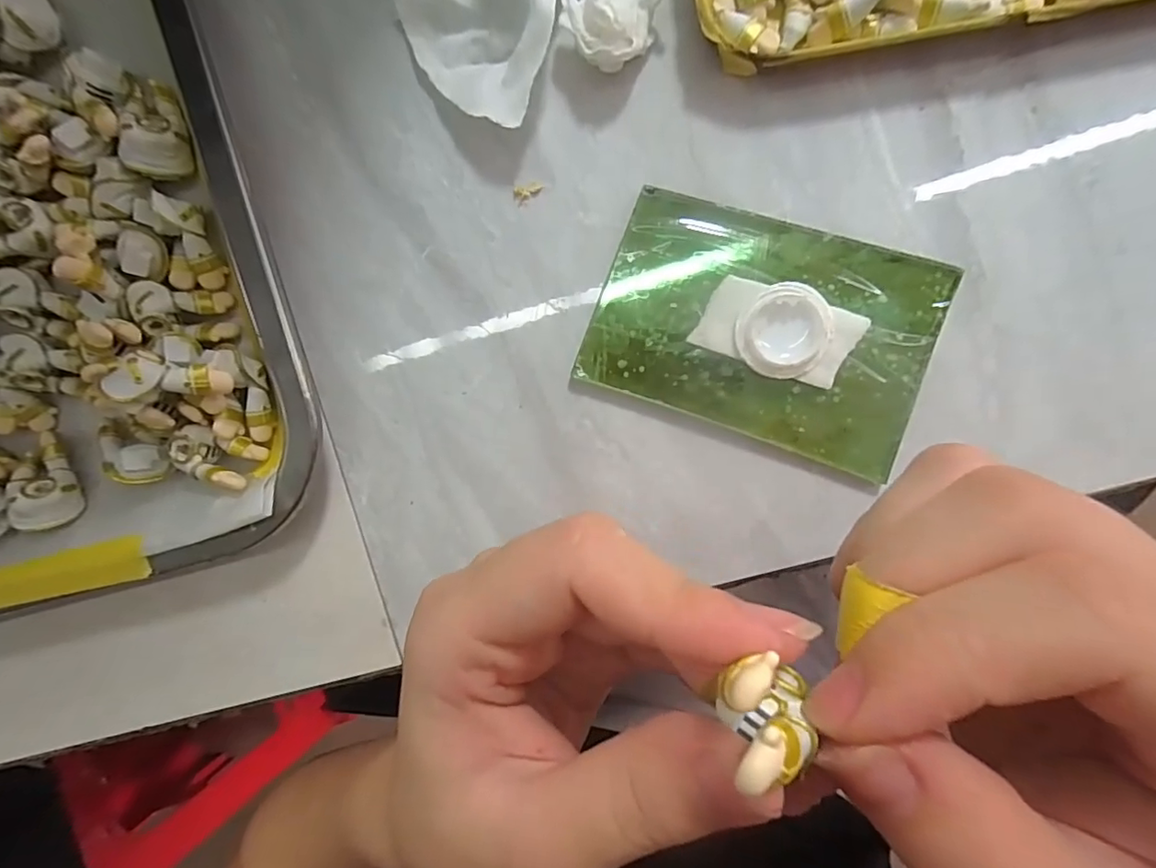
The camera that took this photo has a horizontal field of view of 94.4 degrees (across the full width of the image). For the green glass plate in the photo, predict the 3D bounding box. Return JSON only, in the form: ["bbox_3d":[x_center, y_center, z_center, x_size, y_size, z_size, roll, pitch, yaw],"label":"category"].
[{"bbox_3d":[0.058,-0.033,0.167,0.102,0.008,0.068,19,96,4],"label":"green glass plate"}]

